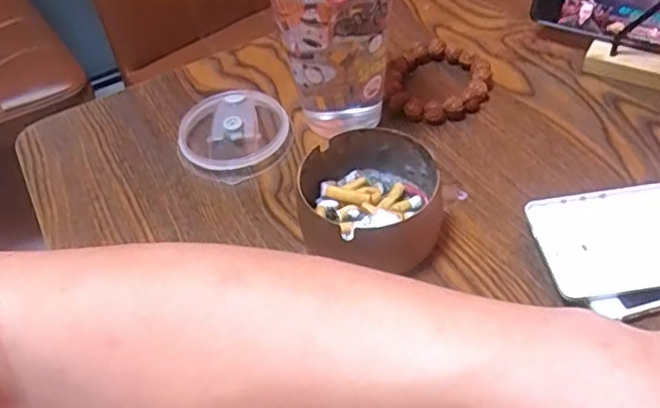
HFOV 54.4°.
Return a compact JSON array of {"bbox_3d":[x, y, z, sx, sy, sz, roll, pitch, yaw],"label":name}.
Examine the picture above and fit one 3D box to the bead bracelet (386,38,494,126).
[{"bbox_3d":[0.085,-0.094,0.496,0.077,0.019,0.087,5,49,11],"label":"bead bracelet"}]

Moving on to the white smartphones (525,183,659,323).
[{"bbox_3d":[0.196,0.024,0.376,0.140,0.016,0.081,-9,48,-2],"label":"white smartphones"}]

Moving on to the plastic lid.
[{"bbox_3d":[-0.070,-0.050,0.470,0.079,0.018,0.077,-3,48,4],"label":"plastic lid"}]

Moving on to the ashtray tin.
[{"bbox_3d":[0.026,0.005,0.393,0.090,0.046,0.098,-3,48,4],"label":"ashtray tin"}]

